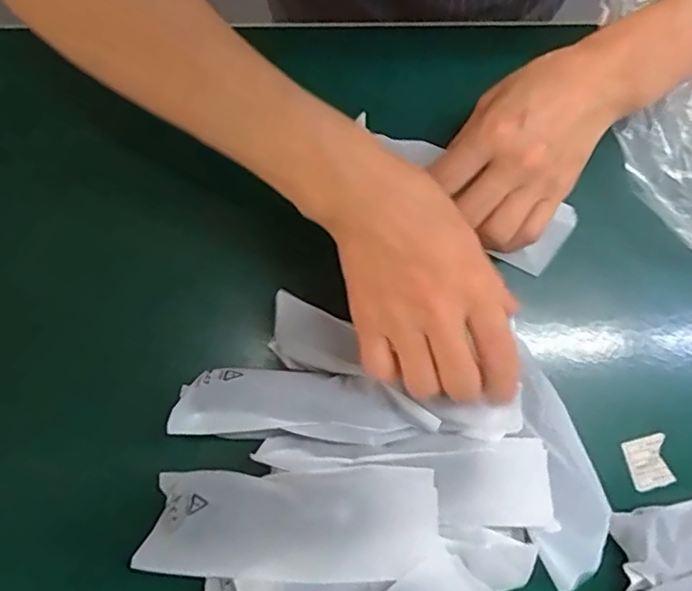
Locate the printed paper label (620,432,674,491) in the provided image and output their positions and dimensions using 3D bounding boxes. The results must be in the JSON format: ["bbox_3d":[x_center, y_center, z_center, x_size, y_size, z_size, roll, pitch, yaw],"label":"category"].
[{"bbox_3d":[0.183,0.101,0.357,0.024,0.004,0.030,-13,75,5],"label":"printed paper label"}]

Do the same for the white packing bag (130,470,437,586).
[{"bbox_3d":[-0.031,0.118,0.304,0.151,0.023,0.051,-1,76,-1],"label":"white packing bag"}]

